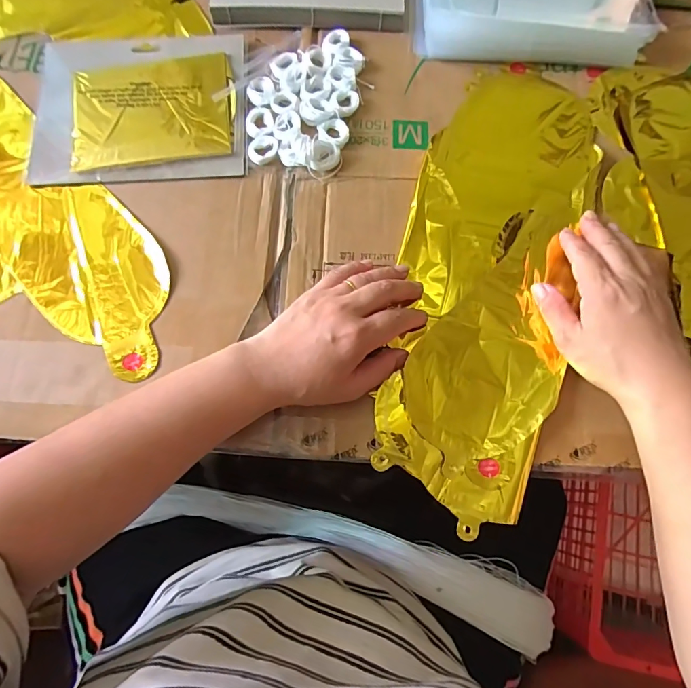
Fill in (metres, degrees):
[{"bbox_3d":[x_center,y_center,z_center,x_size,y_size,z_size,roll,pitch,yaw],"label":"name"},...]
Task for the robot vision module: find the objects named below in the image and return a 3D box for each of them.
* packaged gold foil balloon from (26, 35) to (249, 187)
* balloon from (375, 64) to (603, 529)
[{"bbox_3d":[-0.194,-0.230,0.413,0.199,0.007,0.171,-4,75,0],"label":"packaged gold foil balloon"},{"bbox_3d":[0.122,-0.071,0.371,0.141,0.015,0.404,14,74,4],"label":"balloon"}]

